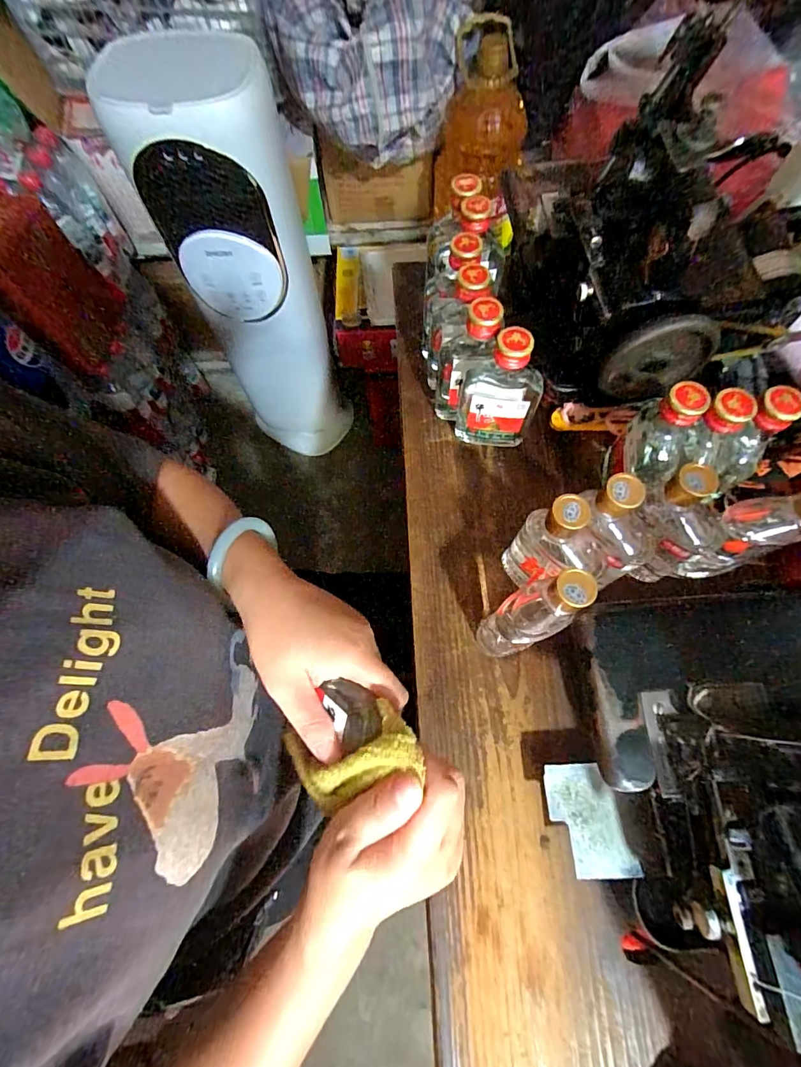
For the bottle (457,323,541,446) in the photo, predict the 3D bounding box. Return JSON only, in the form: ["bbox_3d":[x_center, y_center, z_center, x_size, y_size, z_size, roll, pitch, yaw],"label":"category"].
[{"bbox_3d":[0.088,-0.123,0.392,0.066,0.126,0.027,7,70,5],"label":"bottle"}]

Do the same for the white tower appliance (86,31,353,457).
[{"bbox_3d":[-0.292,-0.485,0.976,0.255,0.798,0.220,-15,70,-4],"label":"white tower appliance"}]

